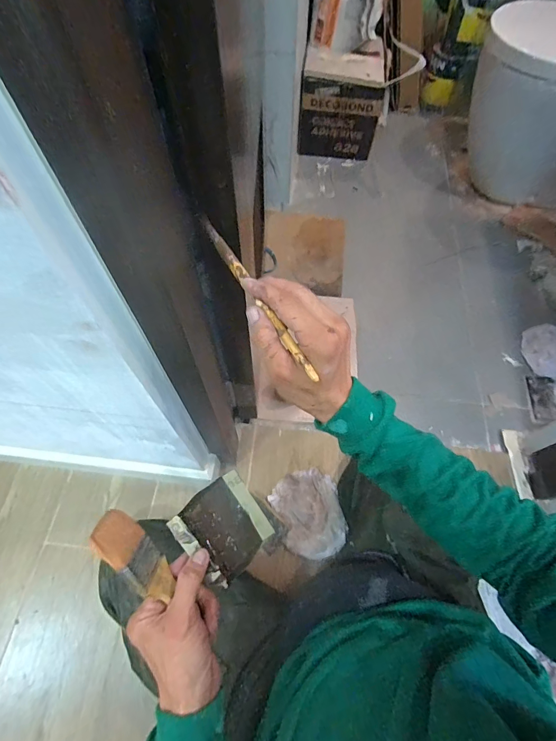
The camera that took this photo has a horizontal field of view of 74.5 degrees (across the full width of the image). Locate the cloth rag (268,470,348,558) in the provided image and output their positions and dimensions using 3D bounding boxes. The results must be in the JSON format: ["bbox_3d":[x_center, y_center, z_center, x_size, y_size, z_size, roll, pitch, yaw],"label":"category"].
[{"bbox_3d":[0.065,0.308,0.787,0.145,0.033,0.177,-10,63,-6],"label":"cloth rag"}]

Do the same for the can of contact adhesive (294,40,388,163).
[{"bbox_3d":[0.224,-0.975,1.310,0.274,0.267,0.260,6,64,1],"label":"can of contact adhesive"}]

